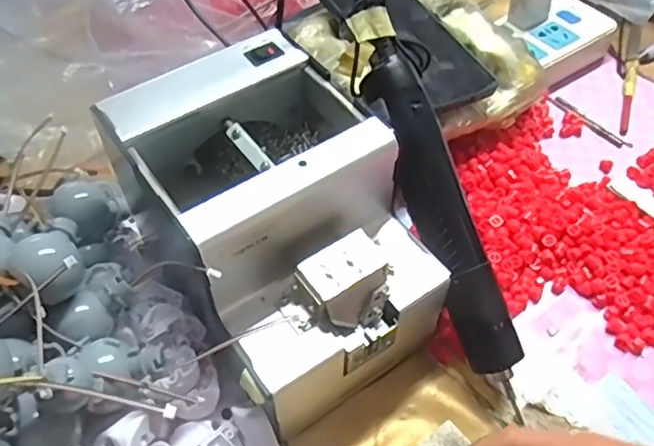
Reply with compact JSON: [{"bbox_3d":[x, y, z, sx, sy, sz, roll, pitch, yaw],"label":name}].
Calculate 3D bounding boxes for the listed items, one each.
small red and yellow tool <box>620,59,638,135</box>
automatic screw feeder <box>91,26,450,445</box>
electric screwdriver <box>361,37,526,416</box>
[{"bbox_3d":[0.267,-0.112,0.550,0.011,0.006,0.101,15,53,13],"label":"small red and yellow tool"},{"bbox_3d":[-0.029,0.005,0.384,0.128,0.142,0.183,-28,56,-19],"label":"automatic screw feeder"},{"bbox_3d":[0.073,0.002,0.387,0.032,0.026,0.231,-18,85,-15],"label":"electric screwdriver"}]

